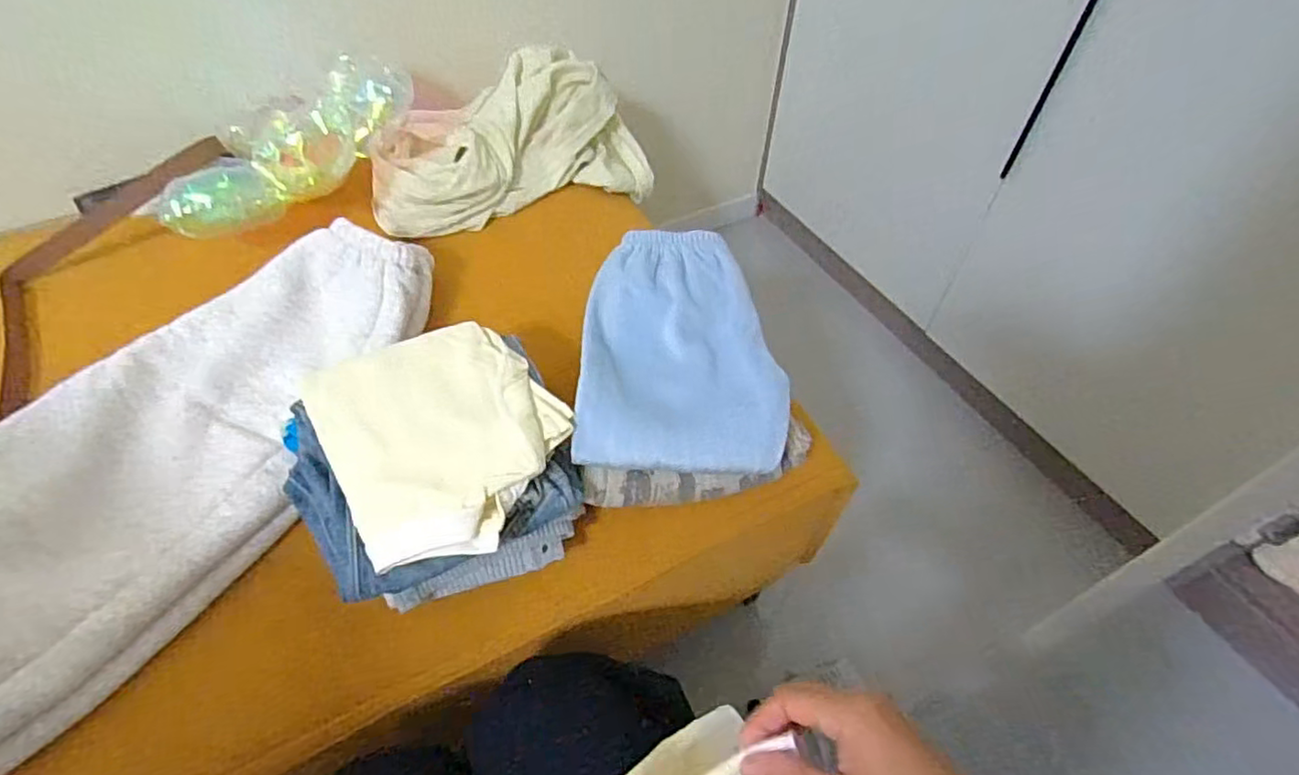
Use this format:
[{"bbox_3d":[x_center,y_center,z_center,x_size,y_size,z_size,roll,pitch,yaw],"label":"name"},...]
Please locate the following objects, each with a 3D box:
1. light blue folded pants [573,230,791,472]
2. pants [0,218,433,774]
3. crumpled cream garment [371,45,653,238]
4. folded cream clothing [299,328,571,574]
[{"bbox_3d":[0.028,-0.041,0.566,0.169,0.048,0.234,2,52,0],"label":"light blue folded pants"},{"bbox_3d":[-0.418,0.071,0.510,0.240,0.062,0.603,26,55,17],"label":"pants"},{"bbox_3d":[-0.173,-0.305,0.797,0.339,0.122,0.197,-14,54,-13],"label":"crumpled cream garment"},{"bbox_3d":[-0.150,0.032,0.479,0.166,0.032,0.182,-30,59,-23],"label":"folded cream clothing"}]

